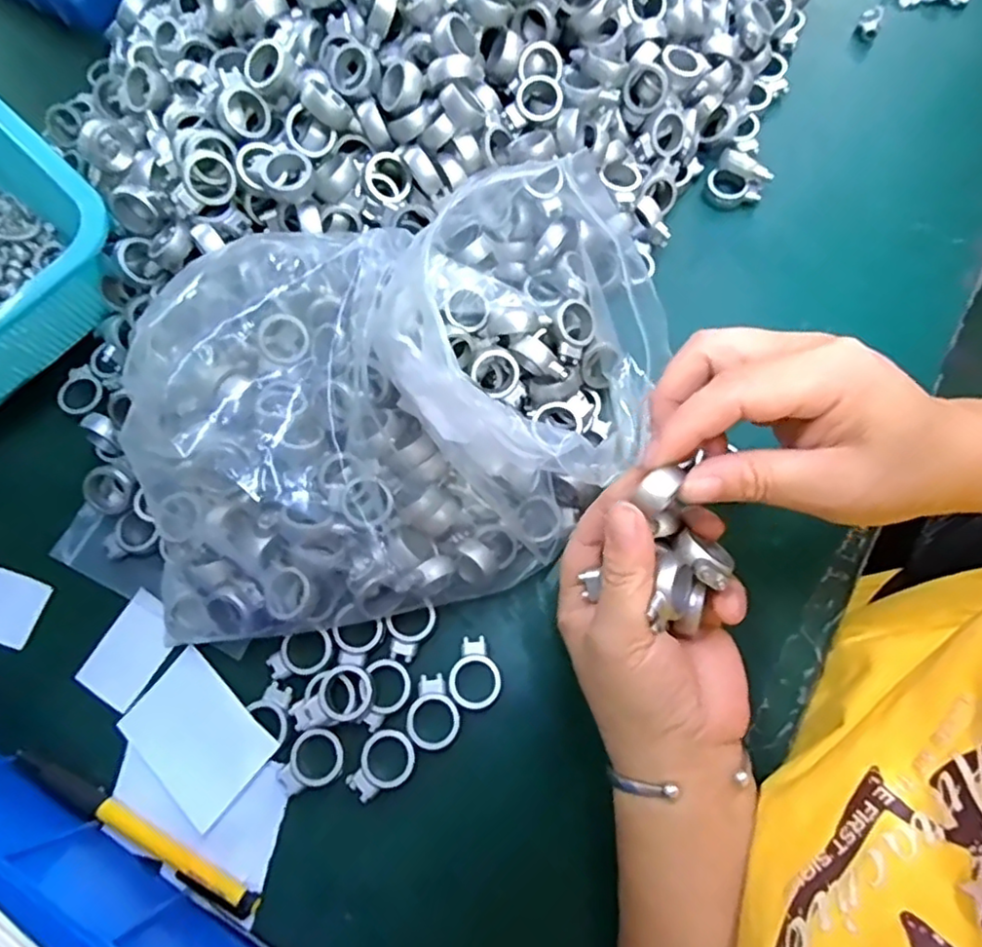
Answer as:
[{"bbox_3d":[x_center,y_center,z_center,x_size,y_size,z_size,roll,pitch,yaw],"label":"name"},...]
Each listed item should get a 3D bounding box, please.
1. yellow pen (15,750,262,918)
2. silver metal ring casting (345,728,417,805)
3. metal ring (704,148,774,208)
[{"bbox_3d":[-0.169,0.169,0.298,0.136,0.008,0.012,28,75,9],"label":"yellow pen"},{"bbox_3d":[-0.052,0.138,0.298,0.025,0.004,0.034,42,78,12],"label":"silver metal ring casting"},{"bbox_3d":[0.153,-0.181,0.390,0.034,0.015,0.028,29,75,9],"label":"metal ring"}]

